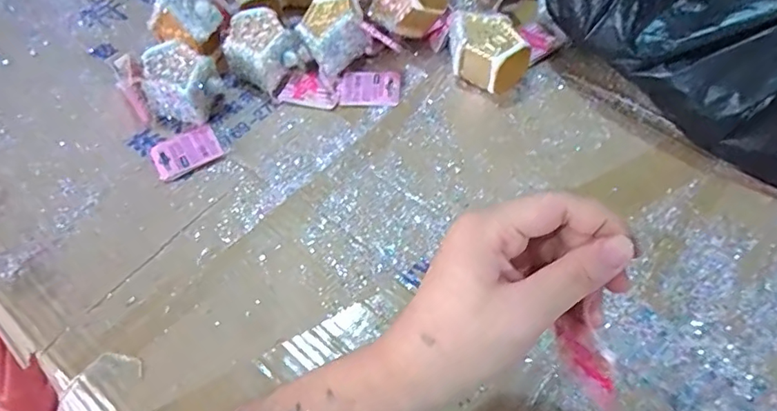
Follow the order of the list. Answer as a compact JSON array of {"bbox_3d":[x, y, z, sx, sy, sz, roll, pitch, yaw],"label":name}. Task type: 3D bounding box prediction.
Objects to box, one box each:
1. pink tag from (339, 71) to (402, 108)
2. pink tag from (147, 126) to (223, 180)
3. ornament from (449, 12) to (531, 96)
[{"bbox_3d":[-0.020,-0.120,0.540,0.063,0.007,0.047,2,61,0],"label":"pink tag"},{"bbox_3d":[-0.194,-0.052,0.499,0.062,0.010,0.049,-28,58,-16],"label":"pink tag"},{"bbox_3d":[0.097,-0.155,0.528,0.083,0.049,0.066,24,59,19],"label":"ornament"}]

